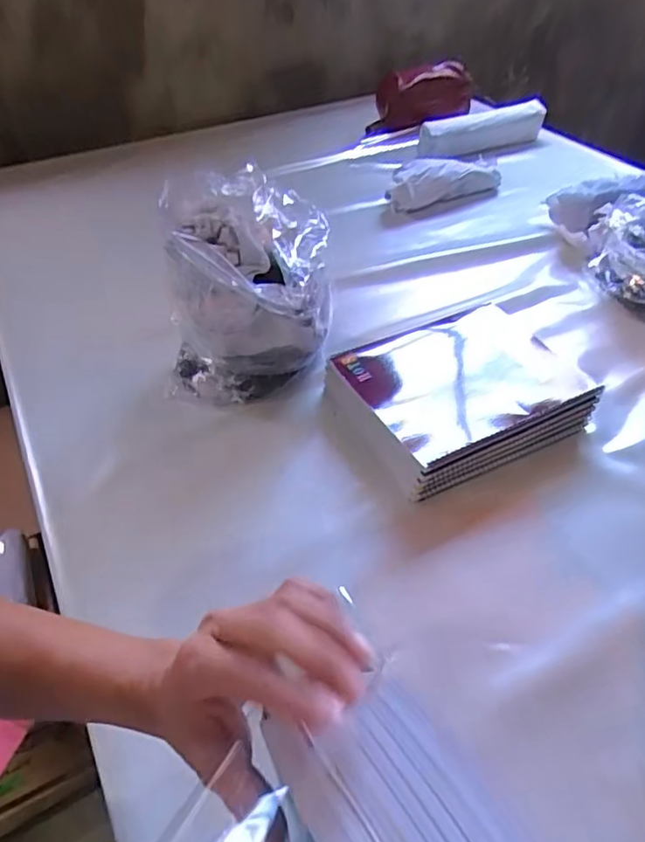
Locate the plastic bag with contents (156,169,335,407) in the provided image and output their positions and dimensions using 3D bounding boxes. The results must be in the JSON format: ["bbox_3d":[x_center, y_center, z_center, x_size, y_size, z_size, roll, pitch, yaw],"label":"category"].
[{"bbox_3d":[-0.092,-0.141,0.685,0.197,0.231,0.144,-6,45,-2],"label":"plastic bag with contents"}]

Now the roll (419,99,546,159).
[{"bbox_3d":[0.344,-0.623,1.245,0.298,0.064,0.049,-18,46,-14],"label":"roll"}]

